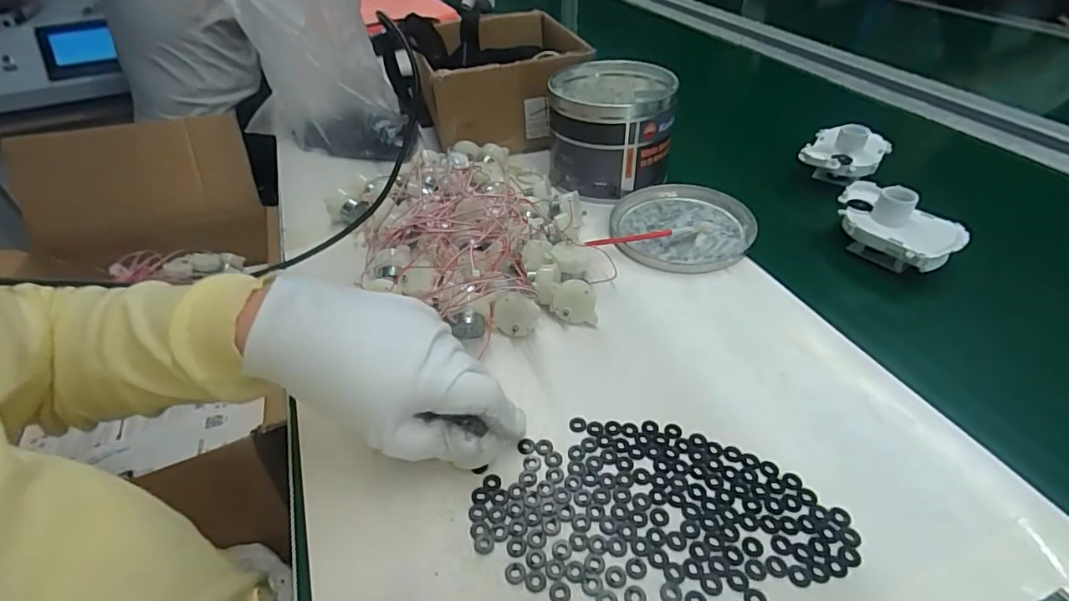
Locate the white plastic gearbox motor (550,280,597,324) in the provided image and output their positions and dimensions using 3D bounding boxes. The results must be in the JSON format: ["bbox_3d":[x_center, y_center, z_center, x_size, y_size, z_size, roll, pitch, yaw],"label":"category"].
[{"bbox_3d":[0.032,-0.001,0.403,0.034,0.033,0.021,3,22,11],"label":"white plastic gearbox motor"}]

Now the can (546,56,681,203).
[{"bbox_3d":[0.081,-0.180,0.552,0.125,0.104,0.131,9,43,14],"label":"can"}]

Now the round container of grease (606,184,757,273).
[{"bbox_3d":[0.139,-0.070,0.491,0.126,0.015,0.128,-2,41,2],"label":"round container of grease"}]

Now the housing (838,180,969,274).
[{"bbox_3d":[0.307,-0.066,0.446,0.063,0.057,0.103,-20,44,-19],"label":"housing"}]

